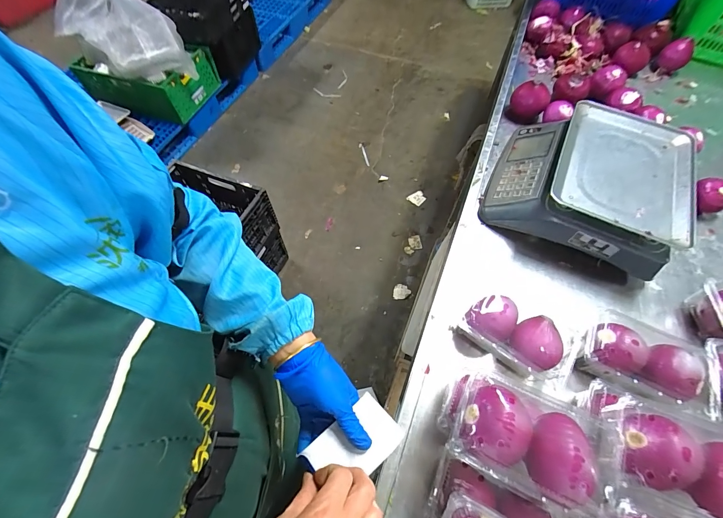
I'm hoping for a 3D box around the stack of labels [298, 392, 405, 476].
[{"bbox_3d":[-0.004,0.203,0.353,0.100,0.013,0.062,-33,73,-31],"label":"stack of labels"}]

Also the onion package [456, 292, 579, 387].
[{"bbox_3d":[0.244,0.122,0.517,0.160,0.064,0.090,28,64,15],"label":"onion package"}]

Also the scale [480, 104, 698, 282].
[{"bbox_3d":[0.467,-0.167,0.669,0.326,0.124,0.326,24,63,13],"label":"scale"}]

